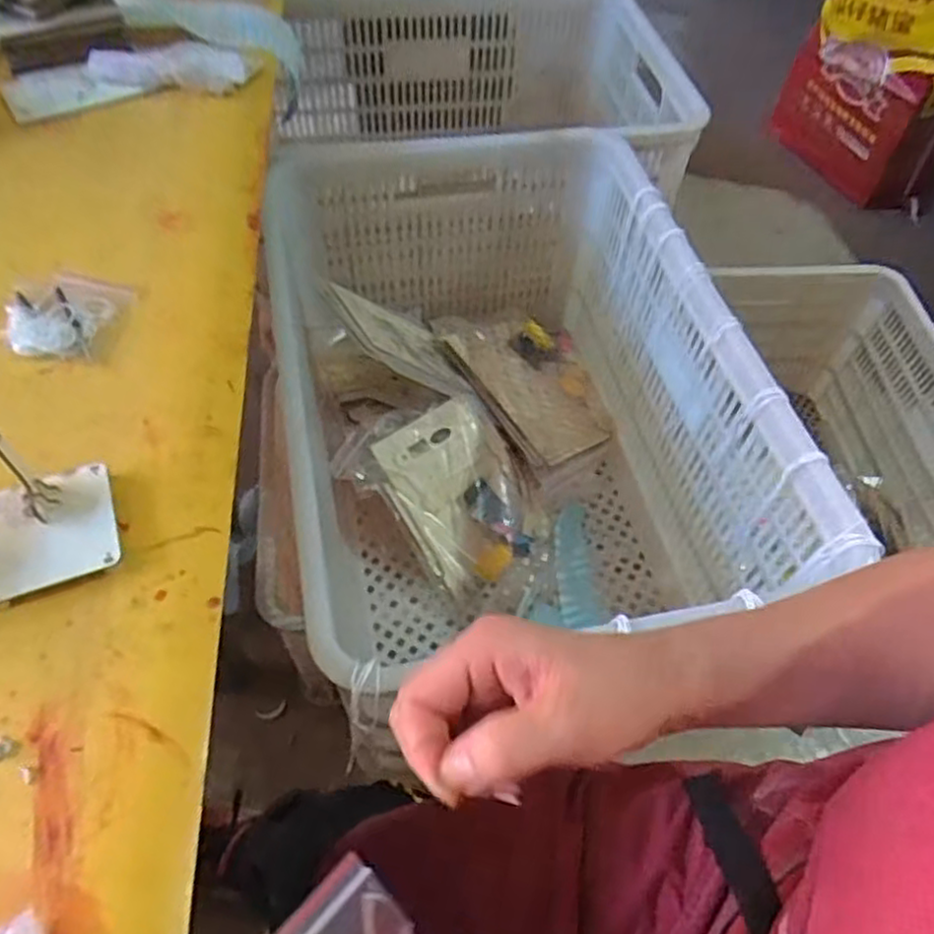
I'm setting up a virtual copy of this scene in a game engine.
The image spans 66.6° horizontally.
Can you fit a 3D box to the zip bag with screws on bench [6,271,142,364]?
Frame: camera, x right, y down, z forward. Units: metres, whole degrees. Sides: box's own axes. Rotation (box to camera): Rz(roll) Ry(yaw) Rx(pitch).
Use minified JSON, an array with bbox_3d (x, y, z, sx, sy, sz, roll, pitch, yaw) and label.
[{"bbox_3d":[-0.288,-0.109,0.511,0.081,0.011,0.082,4,55,-1],"label":"zip bag with screws on bench"}]

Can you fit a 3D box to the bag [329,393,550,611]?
[{"bbox_3d":[-0.015,0.024,0.846,0.246,0.047,0.181,45,70,-1],"label":"bag"}]

